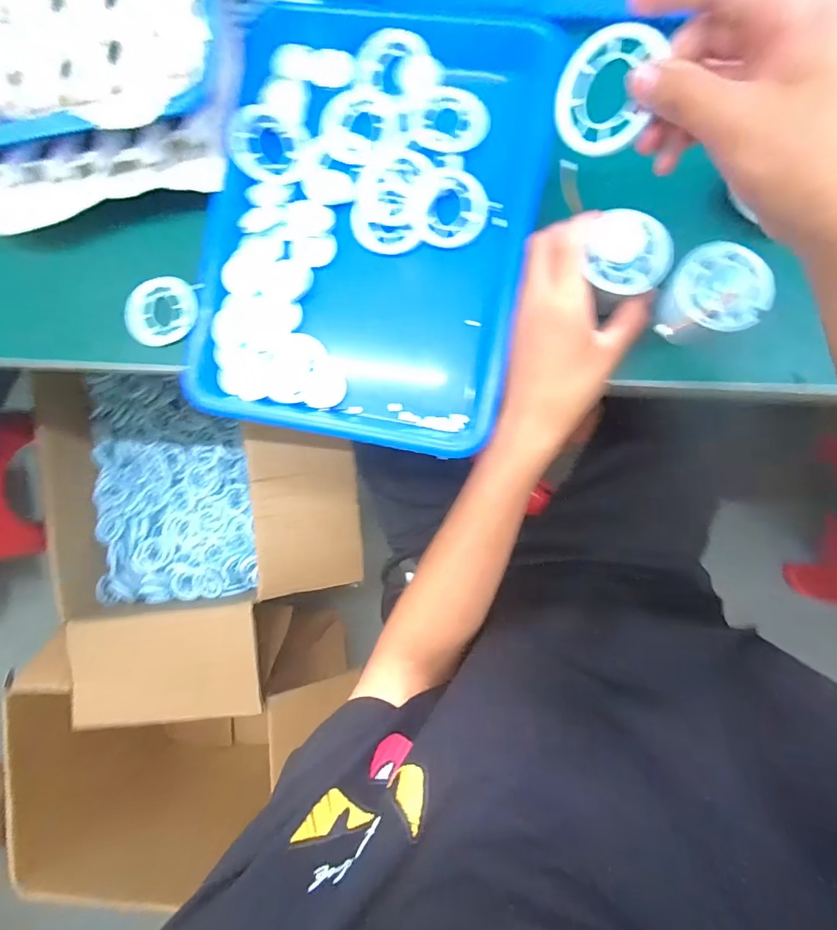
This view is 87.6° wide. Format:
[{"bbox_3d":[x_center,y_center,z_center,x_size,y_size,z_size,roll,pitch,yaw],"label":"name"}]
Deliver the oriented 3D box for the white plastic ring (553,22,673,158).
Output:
[{"bbox_3d":[0.104,-0.211,0.248,0.053,0.005,0.058,15,116,34],"label":"white plastic ring"}]

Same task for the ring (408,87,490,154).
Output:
[{"bbox_3d":[0.024,-0.276,0.348,0.062,0.006,0.053,4,91,6],"label":"ring"}]

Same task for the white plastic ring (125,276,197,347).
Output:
[{"bbox_3d":[-0.228,-0.138,0.386,0.063,0.013,0.056,-38,86,5],"label":"white plastic ring"}]

